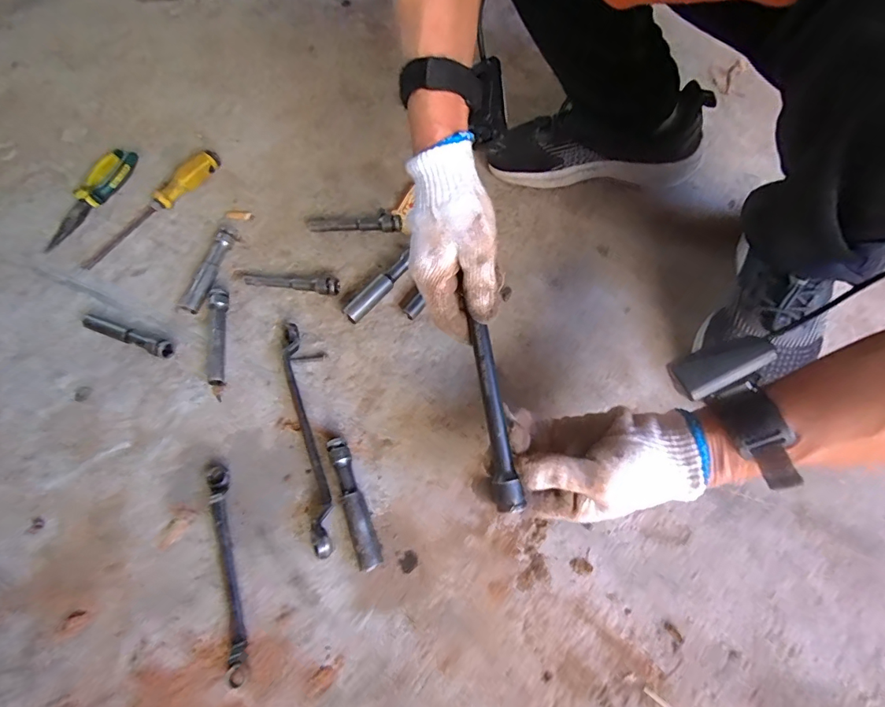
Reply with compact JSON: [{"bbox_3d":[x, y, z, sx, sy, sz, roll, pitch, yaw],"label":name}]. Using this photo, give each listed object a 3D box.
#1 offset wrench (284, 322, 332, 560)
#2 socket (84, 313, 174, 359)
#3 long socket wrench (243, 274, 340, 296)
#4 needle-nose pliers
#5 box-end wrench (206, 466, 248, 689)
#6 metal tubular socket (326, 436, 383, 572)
[{"bbox_3d":[-0.146,0.079,0.476,0.027,0.026,0.266,-14,64,-3],"label":"offset wrench"},{"bbox_3d":[-0.390,-0.023,0.545,0.130,0.022,0.022,19,67,13],"label":"socket"},{"bbox_3d":[-0.198,-0.095,0.570,0.130,0.024,0.025,7,65,7],"label":"long socket wrench"},{"bbox_3d":[-0.528,-0.234,0.657,0.044,0.028,0.189,16,66,11],"label":"needle-nose pliers"},{"bbox_3d":[-0.209,0.204,0.422,0.021,0.016,0.196,-17,64,-5],"label":"box-end wrench"},{"bbox_3d":[-0.089,0.148,0.441,0.023,0.025,0.129,-21,64,-6],"label":"metal tubular socket"}]

